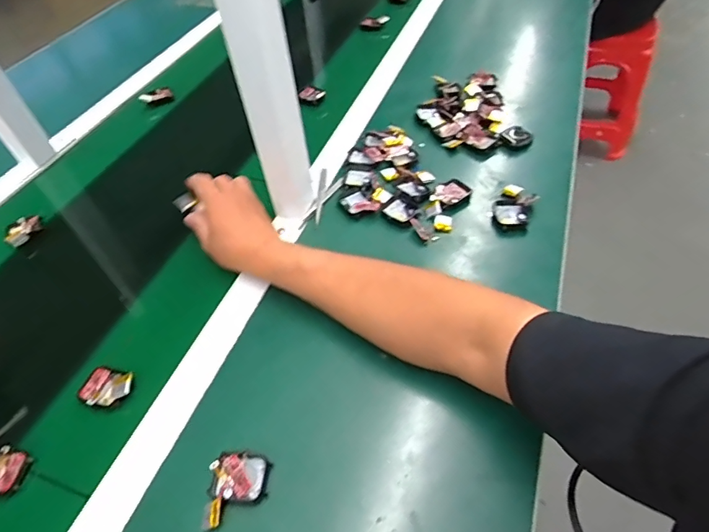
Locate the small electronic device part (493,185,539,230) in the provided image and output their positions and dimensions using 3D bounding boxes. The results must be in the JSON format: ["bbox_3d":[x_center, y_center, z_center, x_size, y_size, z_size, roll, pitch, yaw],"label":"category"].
[{"bbox_3d":[0.190,-0.068,0.552,0.043,0.017,0.068,22,55,22],"label":"small electronic device part"}]

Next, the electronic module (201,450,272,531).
[{"bbox_3d":[-0.096,0.180,0.371,0.046,0.020,0.056,1,50,6],"label":"electronic module"}]

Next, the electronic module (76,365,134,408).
[{"bbox_3d":[-0.239,0.116,0.442,0.052,0.010,0.036,10,52,13],"label":"electronic module"}]

